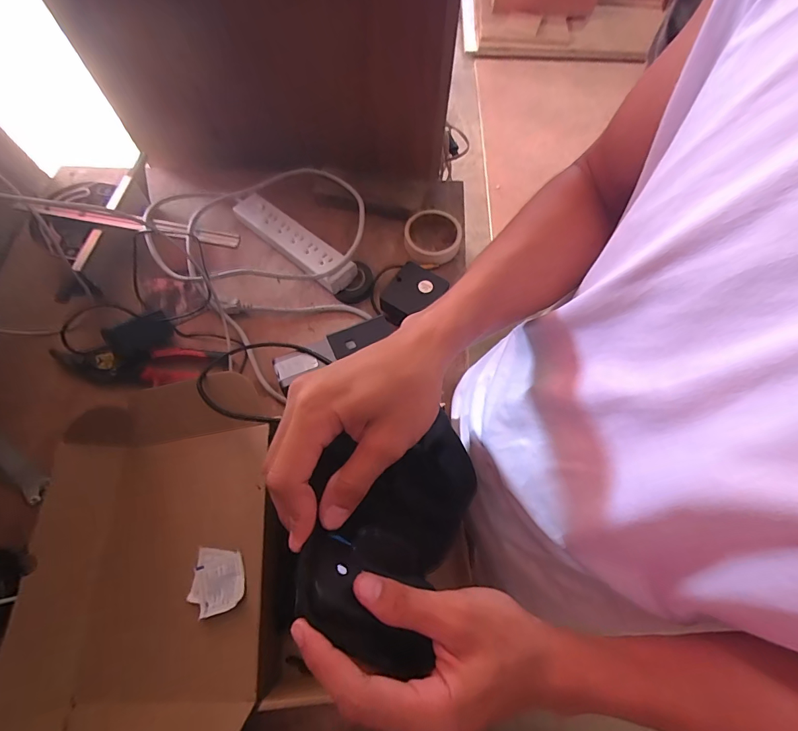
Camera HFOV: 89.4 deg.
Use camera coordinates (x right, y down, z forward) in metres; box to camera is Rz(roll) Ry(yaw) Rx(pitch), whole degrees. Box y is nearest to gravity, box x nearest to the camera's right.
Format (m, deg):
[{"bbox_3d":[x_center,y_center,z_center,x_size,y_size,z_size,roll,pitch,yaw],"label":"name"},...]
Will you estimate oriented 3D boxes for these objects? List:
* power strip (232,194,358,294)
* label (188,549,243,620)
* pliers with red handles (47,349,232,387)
[{"bbox_3d":[-0.163,-0.192,0.614,0.240,0.044,0.054,39,71,15],"label":"power strip"},{"bbox_3d":[-0.181,0.215,0.401,0.062,0.004,0.058,-5,61,17],"label":"label"},{"bbox_3d":[-0.351,0.002,0.541,0.224,0.018,0.051,-1,66,-2],"label":"pliers with red handles"}]

